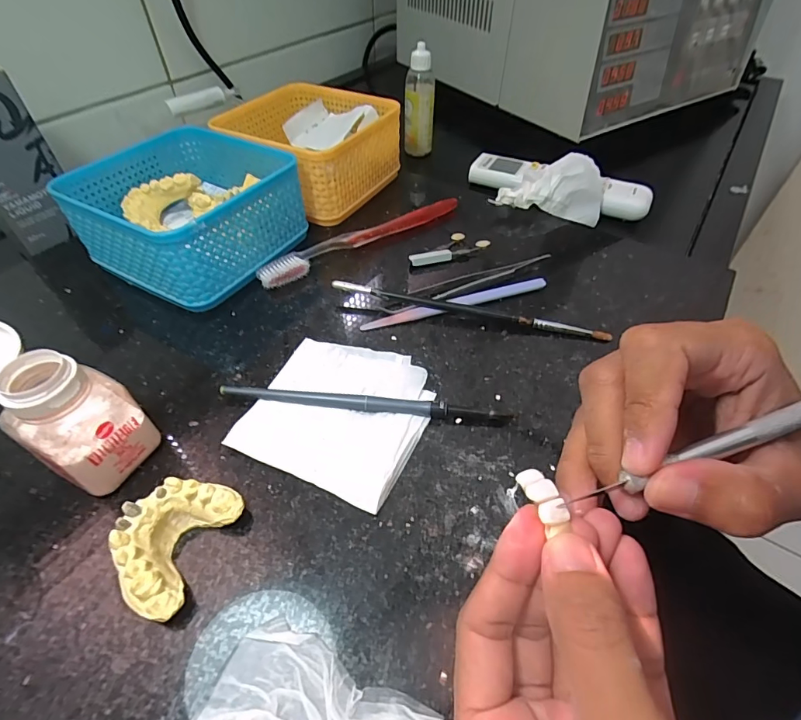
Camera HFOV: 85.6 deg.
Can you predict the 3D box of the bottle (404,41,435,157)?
[{"bbox_3d":[0.022,-0.291,0.488,0.033,0.107,0.035,4,49,2],"label":"bottle"}]

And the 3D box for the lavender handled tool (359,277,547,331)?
[{"bbox_3d":[0.040,-0.040,0.305,0.138,0.006,0.011,-15,50,-13],"label":"lavender handled tool"}]

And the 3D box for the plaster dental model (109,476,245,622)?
[{"bbox_3d":[-0.099,0.077,0.188,0.037,0.026,0.054,17,51,14],"label":"plaster dental model"}]

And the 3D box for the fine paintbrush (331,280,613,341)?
[{"bbox_3d":[0.046,-0.035,0.295,0.187,0.013,0.007,10,49,8],"label":"fine paintbrush"}]

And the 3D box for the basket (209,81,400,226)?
[{"bbox_3d":[-0.082,-0.198,0.405,0.130,0.063,0.129,26,53,20],"label":"basket"}]

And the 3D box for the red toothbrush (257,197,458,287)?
[{"bbox_3d":[-0.030,-0.102,0.355,0.184,0.013,0.020,-30,55,-24],"label":"red toothbrush"}]

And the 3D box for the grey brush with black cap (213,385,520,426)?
[{"bbox_3d":[-0.020,0.024,0.246,0.162,0.008,0.009,6,49,4],"label":"grey brush with black cap"}]

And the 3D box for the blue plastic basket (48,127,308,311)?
[{"bbox_3d":[-0.159,-0.113,0.332,0.131,0.064,0.129,23,52,18],"label":"blue plastic basket"}]

